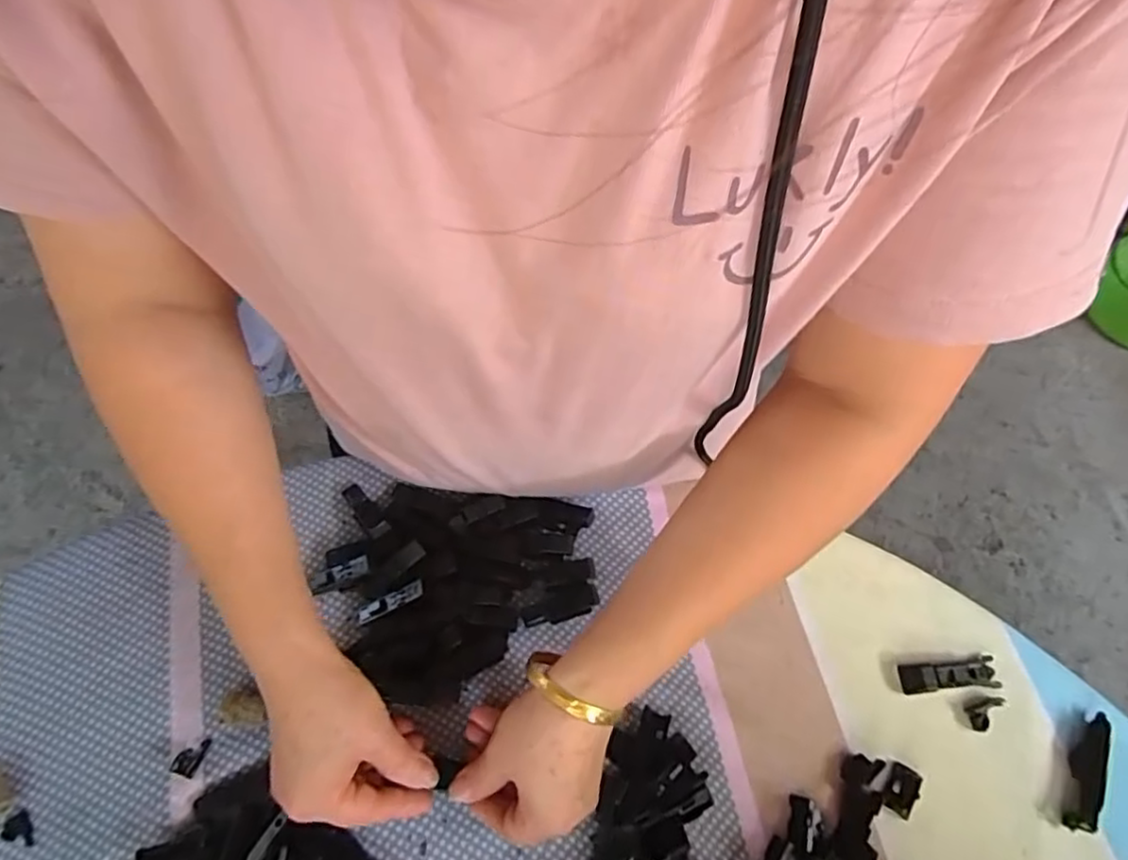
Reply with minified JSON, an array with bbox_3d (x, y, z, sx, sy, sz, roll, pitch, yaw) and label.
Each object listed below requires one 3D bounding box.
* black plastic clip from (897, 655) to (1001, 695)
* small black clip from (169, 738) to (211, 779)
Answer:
[{"bbox_3d":[0.253,0.161,0.434,0.067,0.008,0.019,-2,66,-4],"label":"black plastic clip"},{"bbox_3d":[-0.221,0.192,0.390,0.016,0.004,0.021,15,66,4],"label":"small black clip"}]

